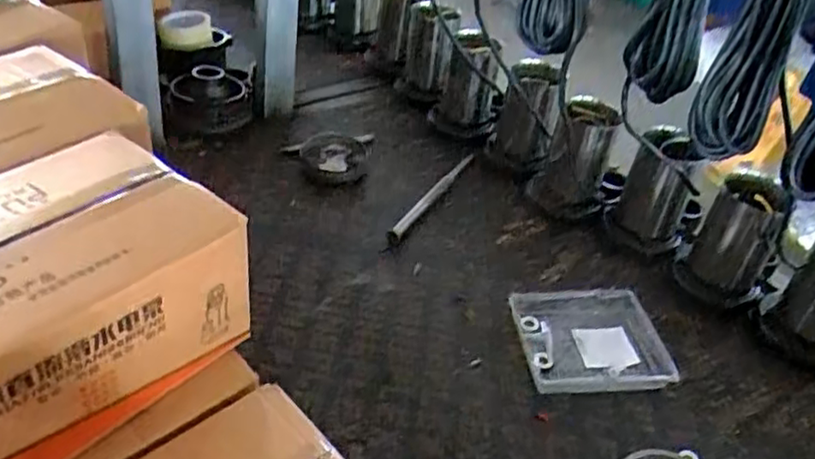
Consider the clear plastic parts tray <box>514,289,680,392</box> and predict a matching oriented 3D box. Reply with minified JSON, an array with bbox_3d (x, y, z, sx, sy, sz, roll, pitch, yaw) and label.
[{"bbox_3d":[0.229,0.133,0.839,0.180,0.020,0.150,0,39,-7],"label":"clear plastic parts tray"}]

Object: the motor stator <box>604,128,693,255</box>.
[{"bbox_3d":[0.354,-0.051,0.979,0.105,0.160,0.084,19,41,17],"label":"motor stator"}]

